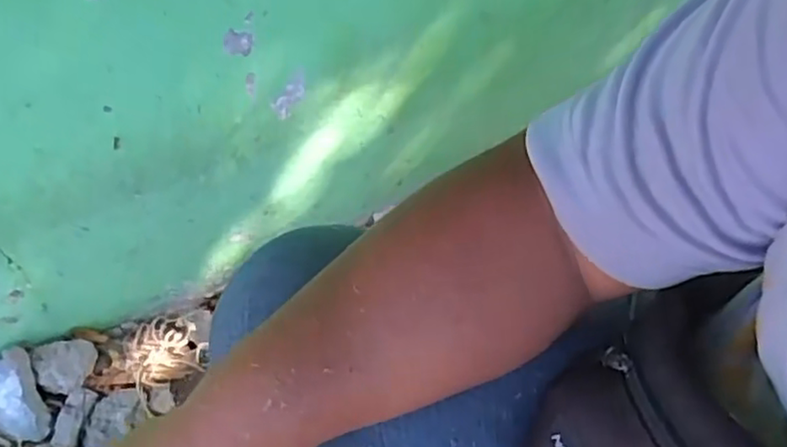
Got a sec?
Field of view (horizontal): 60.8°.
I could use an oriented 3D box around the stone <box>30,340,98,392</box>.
[{"bbox_3d":[-0.405,0.173,0.823,0.065,0.028,0.058,-11,54,-4],"label":"stone"}]

